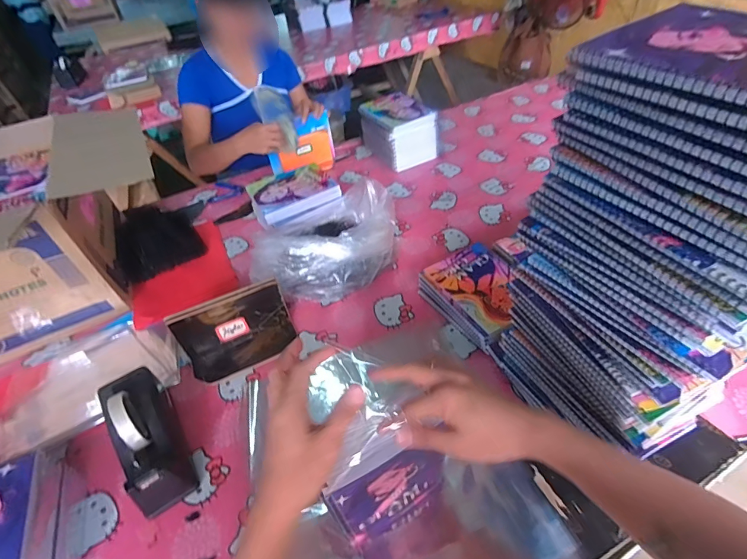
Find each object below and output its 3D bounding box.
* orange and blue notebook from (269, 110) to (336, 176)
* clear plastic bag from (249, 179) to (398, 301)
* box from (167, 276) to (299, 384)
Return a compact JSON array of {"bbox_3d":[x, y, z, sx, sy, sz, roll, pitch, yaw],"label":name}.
[{"bbox_3d":[-0.212,-0.389,1.166,0.192,0.150,0.019,-18,35,-10],"label":"orange and blue notebook"},{"bbox_3d":[-0.092,-0.078,0.848,0.256,0.154,0.272,10,48,16],"label":"clear plastic bag"},{"bbox_3d":[-0.247,0.095,0.715,0.197,0.117,0.087,-23,48,-15],"label":"box"}]

